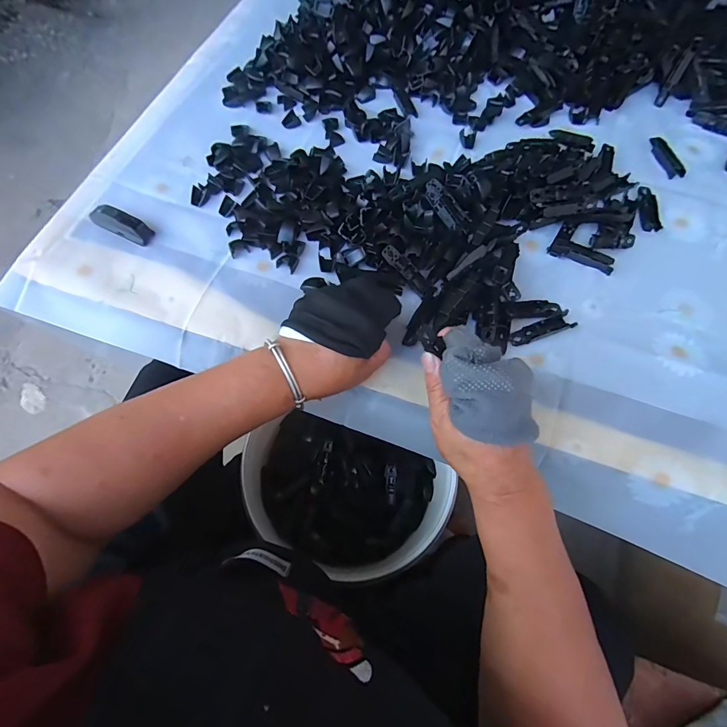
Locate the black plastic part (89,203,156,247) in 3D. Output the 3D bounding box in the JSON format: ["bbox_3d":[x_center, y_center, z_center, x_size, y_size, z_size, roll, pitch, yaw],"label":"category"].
[{"bbox_3d":[-0.271,-0.156,0.435,0.080,0.020,0.023,26,70,10],"label":"black plastic part"}]

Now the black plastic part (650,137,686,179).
[{"bbox_3d":[0.370,-0.253,0.481,0.025,0.006,0.064,-13,68,-6],"label":"black plastic part"}]

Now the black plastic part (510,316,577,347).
[{"bbox_3d":[0.174,-0.033,0.381,0.063,0.005,0.015,-17,68,-7],"label":"black plastic part"}]

